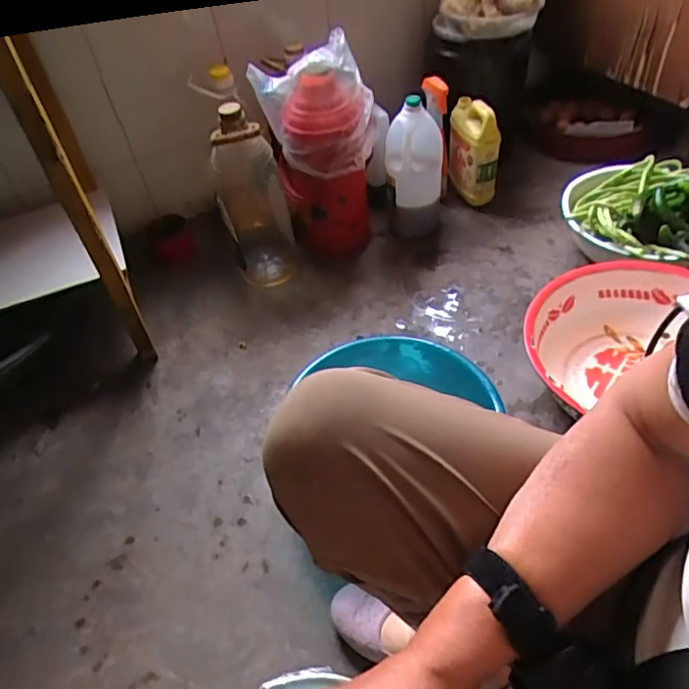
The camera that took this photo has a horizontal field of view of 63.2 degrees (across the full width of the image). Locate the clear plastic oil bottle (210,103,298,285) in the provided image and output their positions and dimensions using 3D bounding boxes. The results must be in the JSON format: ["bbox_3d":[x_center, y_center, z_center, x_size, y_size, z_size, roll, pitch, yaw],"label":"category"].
[{"bbox_3d":[-0.187,-0.296,1.152,0.141,0.326,0.144,-11,47,-6],"label":"clear plastic oil bottle"}]

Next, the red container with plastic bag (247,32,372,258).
[{"bbox_3d":[-0.047,-0.416,1.218,0.243,0.391,0.256,-4,47,1],"label":"red container with plastic bag"}]

